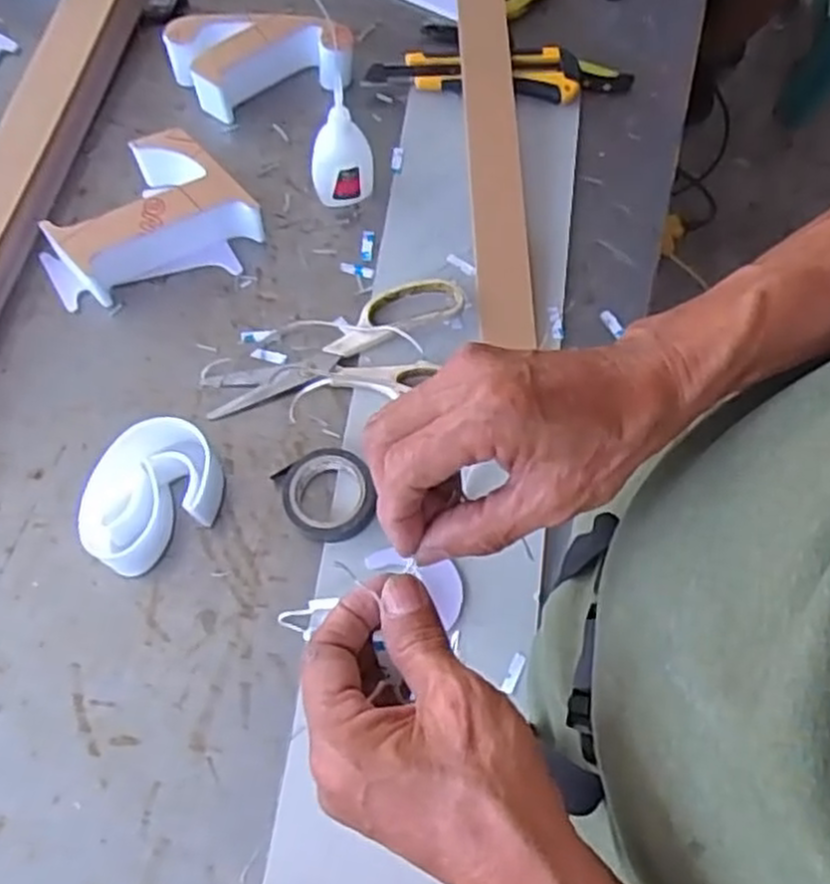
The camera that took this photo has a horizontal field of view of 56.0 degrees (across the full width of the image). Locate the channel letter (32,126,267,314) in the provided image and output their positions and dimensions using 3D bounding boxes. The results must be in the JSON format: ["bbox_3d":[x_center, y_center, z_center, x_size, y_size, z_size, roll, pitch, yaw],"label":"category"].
[{"bbox_3d":[-0.190,-0.161,0.548,0.147,0.047,0.095,-18,72,-9],"label":"channel letter"}]

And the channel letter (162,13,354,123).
[{"bbox_3d":[-0.119,-0.298,0.606,0.134,0.044,0.060,-17,72,-8],"label":"channel letter"}]

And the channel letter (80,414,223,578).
[{"bbox_3d":[-0.161,0.032,0.478,0.086,0.048,0.063,-40,77,-15],"label":"channel letter"}]

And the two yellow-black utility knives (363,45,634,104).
[{"bbox_3d":[0.070,-0.293,0.622,0.213,0.020,0.045,-3,71,-4],"label":"two yellow-black utility knives"}]

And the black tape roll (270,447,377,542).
[{"bbox_3d":[-0.057,0.034,0.499,0.057,0.021,0.058,1,70,-2],"label":"black tape roll"}]

